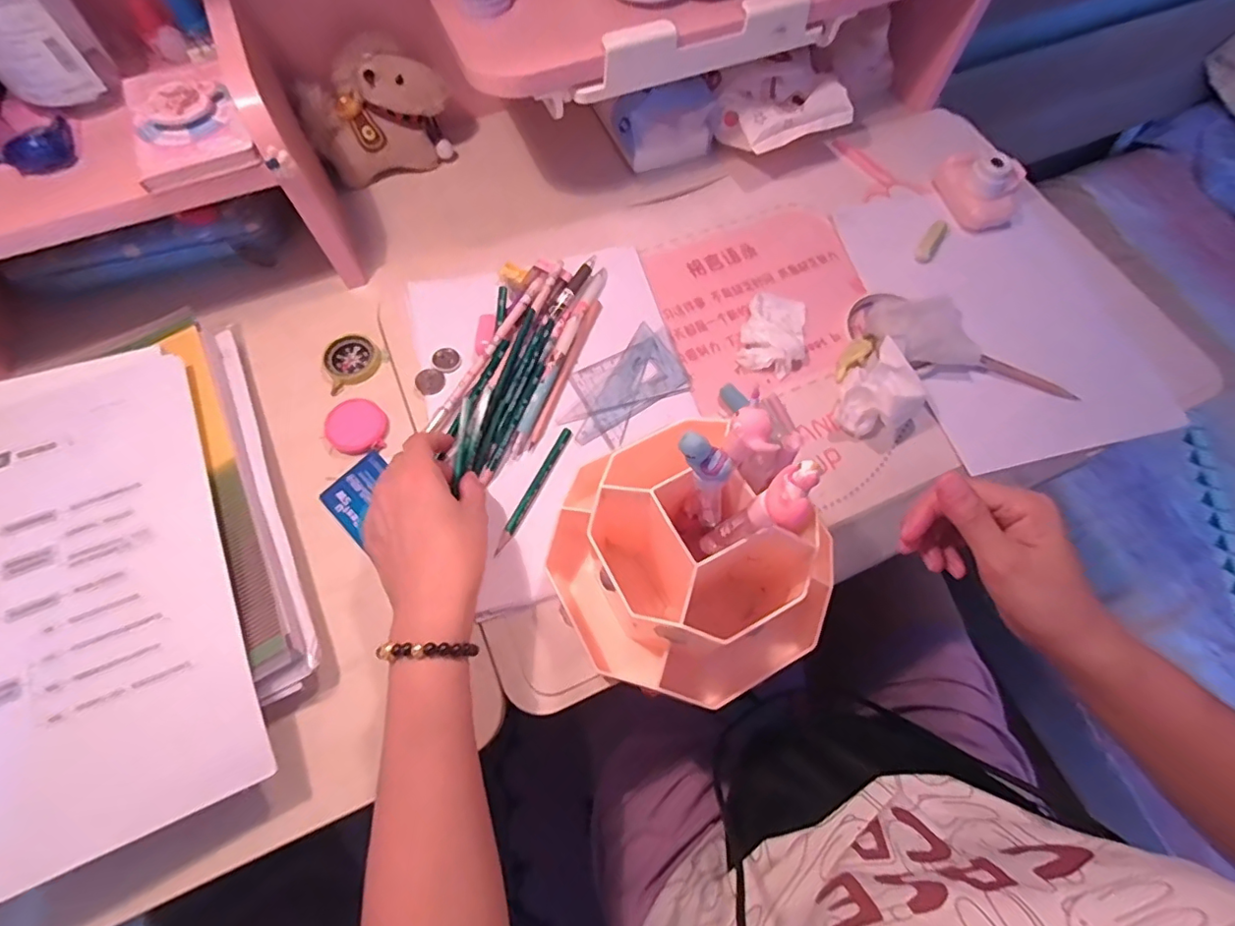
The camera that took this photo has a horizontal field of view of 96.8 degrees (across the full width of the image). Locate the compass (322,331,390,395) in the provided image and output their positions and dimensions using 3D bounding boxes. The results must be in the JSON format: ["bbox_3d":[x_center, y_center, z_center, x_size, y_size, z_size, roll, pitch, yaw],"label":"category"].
[{"bbox_3d":[-0.226,-0.087,0.465,0.051,0.010,0.043,-38,72,-16],"label":"compass"}]

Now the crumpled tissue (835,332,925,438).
[{"bbox_3d":[0.210,-0.053,0.441,0.068,0.045,0.056,-38,72,-16],"label":"crumpled tissue"}]

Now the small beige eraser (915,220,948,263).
[{"bbox_3d":[0.305,-0.216,0.532,0.017,0.010,0.051,31,69,12],"label":"small beige eraser"}]

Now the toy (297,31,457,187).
[{"bbox_3d":[-0.227,-0.329,0.521,0.128,0.106,0.052,-24,69,-11],"label":"toy"}]

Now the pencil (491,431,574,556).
[{"bbox_3d":[-0.064,0.019,0.419,0.009,0.005,0.109,24,68,9],"label":"pencil"}]

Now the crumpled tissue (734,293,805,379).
[{"bbox_3d":[0.141,-0.119,0.480,0.055,0.021,0.085,18,67,7],"label":"crumpled tissue"}]

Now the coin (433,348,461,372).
[{"bbox_3d":[-0.144,-0.087,0.462,0.021,0.008,0.021,0,66,-1],"label":"coin"}]

